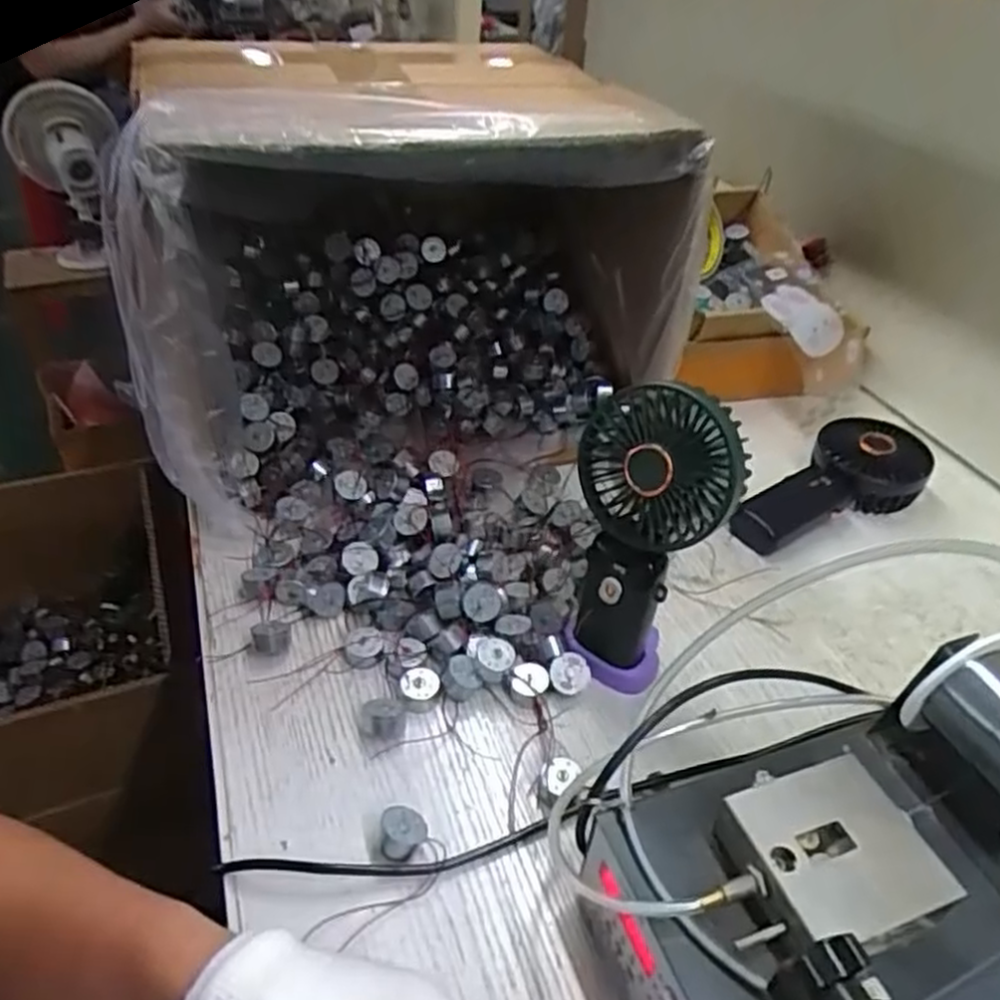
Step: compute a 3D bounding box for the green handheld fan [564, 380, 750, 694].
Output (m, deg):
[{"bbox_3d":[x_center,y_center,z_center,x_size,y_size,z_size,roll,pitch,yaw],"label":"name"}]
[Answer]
[{"bbox_3d":[0.079,0.024,0.433,0.084,0.185,0.041,24,32,23],"label":"green handheld fan"}]

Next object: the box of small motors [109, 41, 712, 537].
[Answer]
[{"bbox_3d":[-0.071,-0.188,0.601,0.396,0.271,0.256,-9,40,-17],"label":"box of small motors"}]

